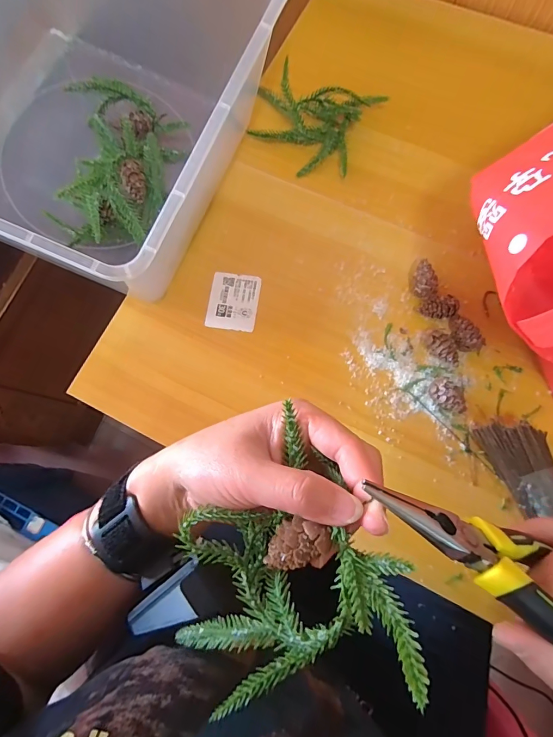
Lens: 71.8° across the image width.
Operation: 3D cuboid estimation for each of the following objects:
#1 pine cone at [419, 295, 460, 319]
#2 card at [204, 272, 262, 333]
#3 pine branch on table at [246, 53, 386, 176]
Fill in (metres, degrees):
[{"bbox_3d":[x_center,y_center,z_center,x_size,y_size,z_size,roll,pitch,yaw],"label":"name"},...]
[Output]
[{"bbox_3d":[0.151,-0.055,0.357,0.033,0.020,0.021,-7,76,2],"label":"pine cone"},{"bbox_3d":[-0.042,-0.067,0.381,0.048,0.004,0.059,7,77,5],"label":"card"},{"bbox_3d":[0.034,-0.260,0.395,0.123,0.034,0.096,19,79,8],"label":"pine branch on table"}]

